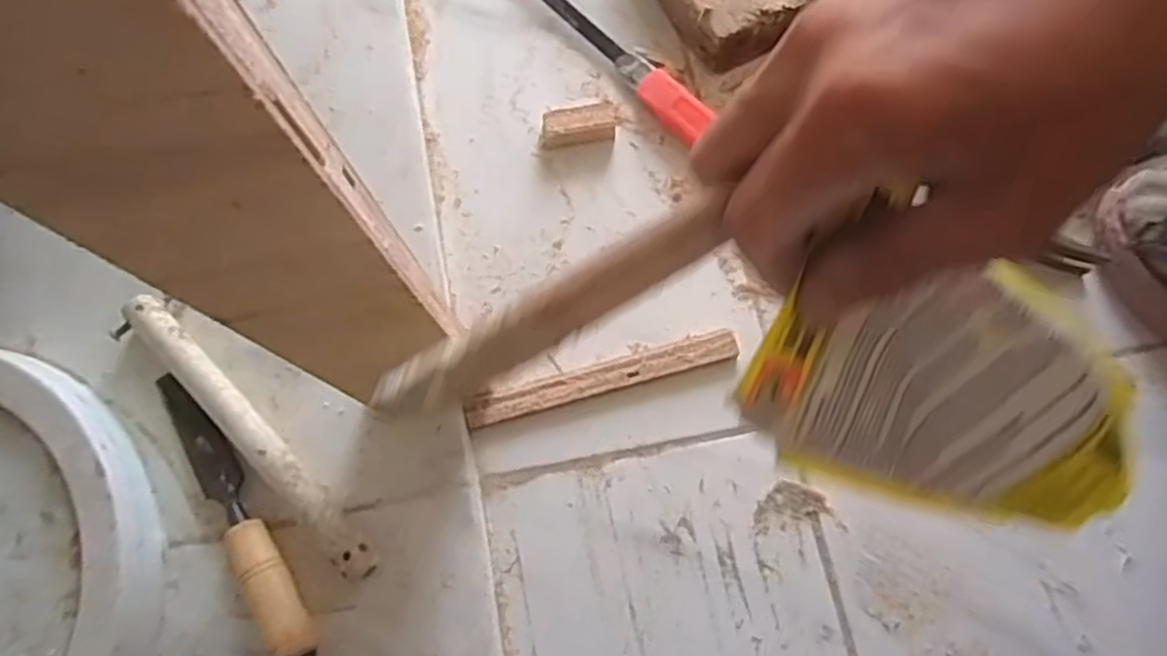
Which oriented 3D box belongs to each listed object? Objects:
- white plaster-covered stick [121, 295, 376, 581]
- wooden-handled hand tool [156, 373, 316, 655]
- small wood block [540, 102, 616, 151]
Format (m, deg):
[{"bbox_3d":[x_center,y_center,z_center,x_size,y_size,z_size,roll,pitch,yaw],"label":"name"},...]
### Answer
[{"bbox_3d":[-0.207,0.059,0.430,0.236,0.022,0.023,43,80,13],"label":"white plaster-covered stick"},{"bbox_3d":[-0.207,0.105,0.413,0.028,0.025,0.194,-34,77,-7],"label":"wooden-handled hand tool"},{"bbox_3d":[-0.004,-0.145,0.511,0.056,0.019,0.025,-12,75,-2],"label":"small wood block"}]

